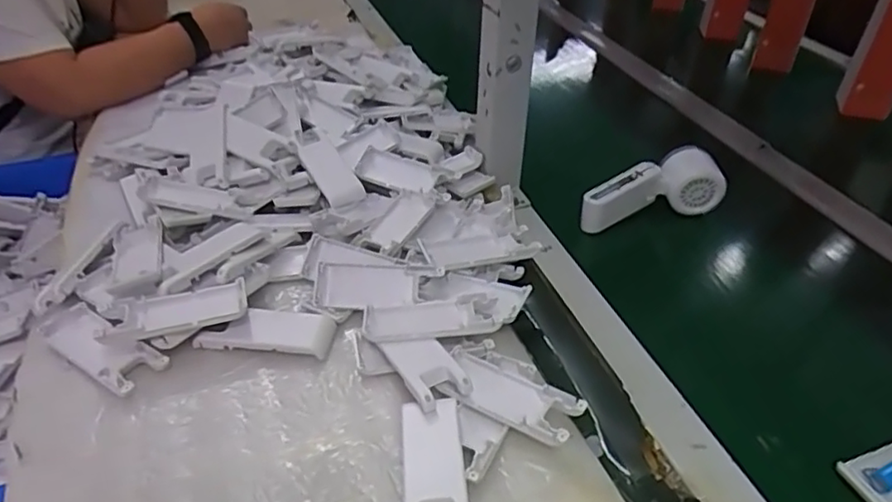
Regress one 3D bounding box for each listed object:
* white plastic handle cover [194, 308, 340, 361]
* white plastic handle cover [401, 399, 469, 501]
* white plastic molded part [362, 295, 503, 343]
[{"bbox_3d":[-0.140,0.062,0.480,0.099,0.016,0.038,3,39,1],"label":"white plastic handle cover"},{"bbox_3d":[-0.008,0.136,0.386,0.039,0.014,0.095,-2,39,-5],"label":"white plastic handle cover"},{"bbox_3d":[-0.011,0.050,0.470,0.100,0.014,0.040,-2,39,-5],"label":"white plastic molded part"}]

